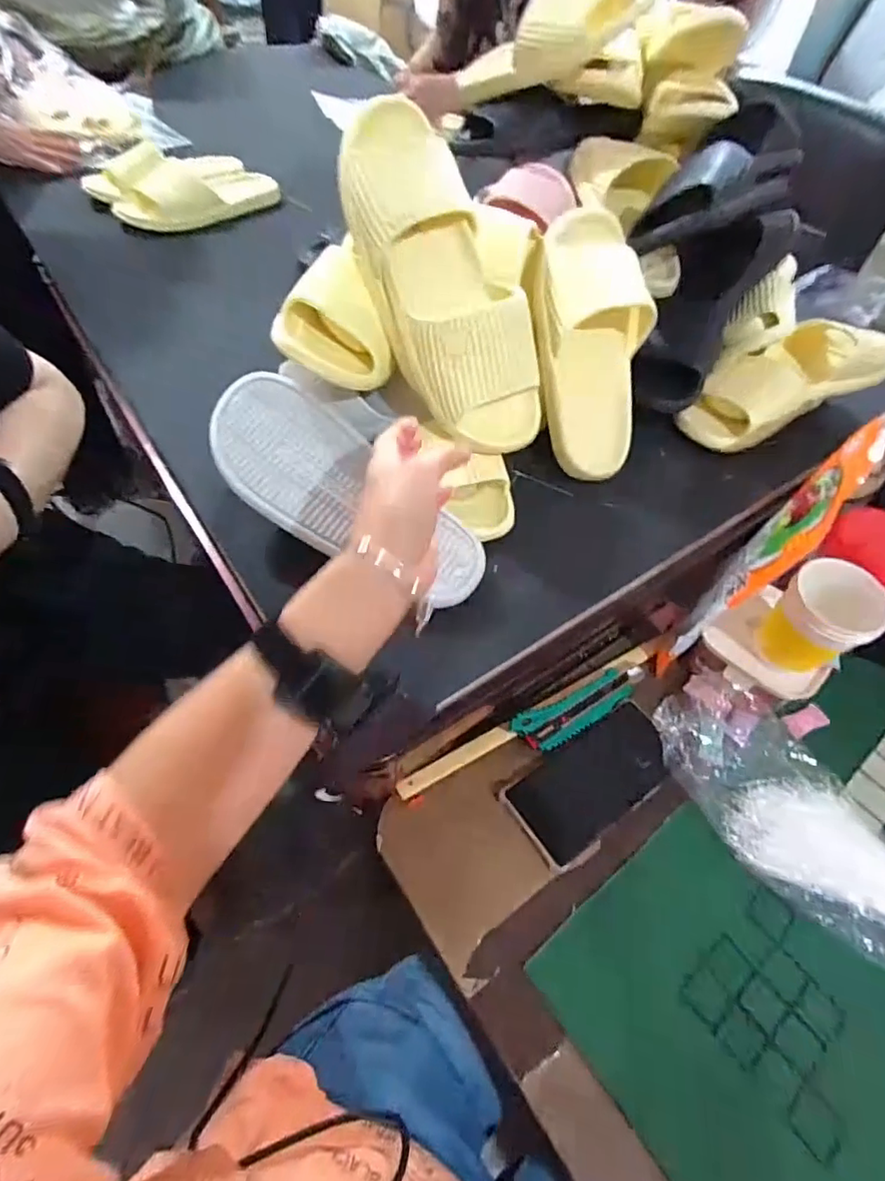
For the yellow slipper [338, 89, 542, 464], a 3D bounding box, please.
[{"bbox_3d":[0.001,-0.263,0.480,0.097,0.074,0.290,-26,97,-21],"label":"yellow slipper"}]

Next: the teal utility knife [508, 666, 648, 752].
[{"bbox_3d":[0.136,0.110,0.527,0.147,0.014,0.037,-22,58,-19],"label":"teal utility knife"}]

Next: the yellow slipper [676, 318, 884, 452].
[{"bbox_3d":[0.384,-0.245,0.643,0.260,0.081,0.109,-21,58,-18],"label":"yellow slipper"}]

